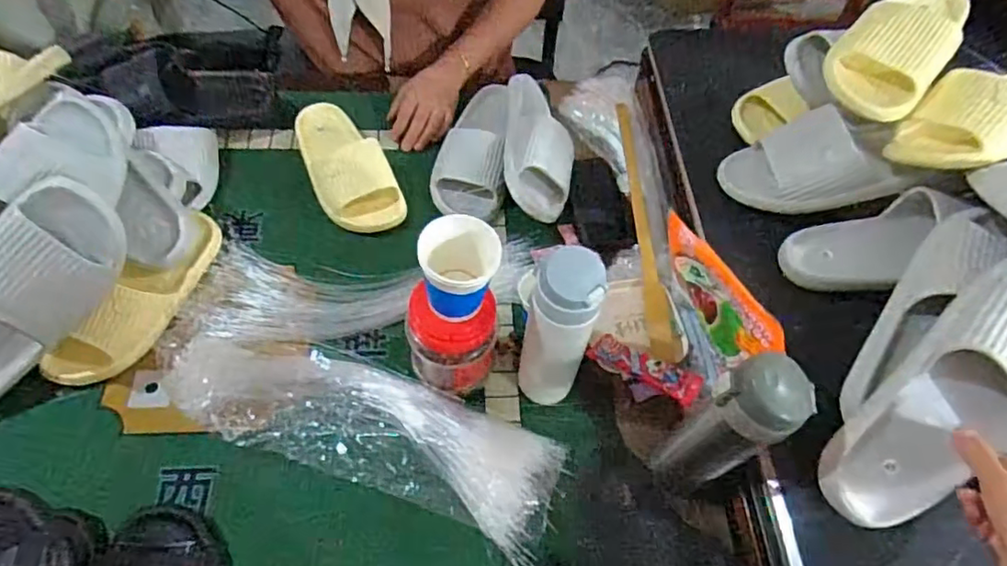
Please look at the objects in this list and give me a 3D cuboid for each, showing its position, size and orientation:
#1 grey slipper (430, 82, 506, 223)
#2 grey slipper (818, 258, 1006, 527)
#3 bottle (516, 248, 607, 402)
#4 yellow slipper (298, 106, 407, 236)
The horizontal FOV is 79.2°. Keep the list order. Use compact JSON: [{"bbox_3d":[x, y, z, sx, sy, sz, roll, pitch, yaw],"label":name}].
[{"bbox_3d":[-0.048,-0.199,0.863,0.102,0.065,0.234,3,58,-1],"label":"grey slipper"},{"bbox_3d":[0.388,0.098,0.510,0.100,0.062,0.273,43,97,22],"label":"grey slipper"},{"bbox_3d":[0.051,0.051,0.601,0.066,0.209,0.062,1,58,-2],"label":"bottle"},{"bbox_3d":[-0.223,-0.168,0.857,0.100,0.063,0.227,-24,62,-17],"label":"yellow slipper"}]

